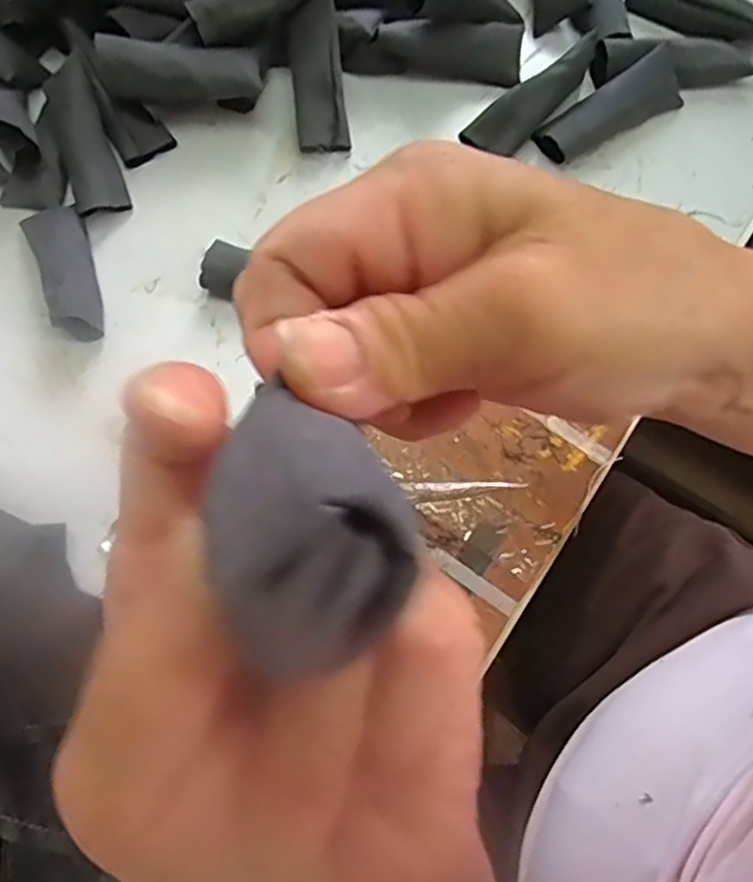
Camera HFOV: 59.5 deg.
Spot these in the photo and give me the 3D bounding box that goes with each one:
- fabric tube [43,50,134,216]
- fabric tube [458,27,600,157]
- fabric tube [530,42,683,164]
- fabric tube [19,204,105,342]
[{"bbox_3d":[-0.203,-0.206,0.450,0.037,0.018,0.103,-18,89,-4],"label":"fabric tube"},{"bbox_3d":[0.110,-0.235,0.455,0.107,0.031,0.026,-35,74,12],"label":"fabric tube"},{"bbox_3d":[0.160,-0.228,0.450,0.103,0.023,0.035,-27,74,-7],"label":"fabric tube"},{"bbox_3d":[-0.202,-0.114,0.431,0.038,0.025,0.103,-26,74,-6],"label":"fabric tube"}]

